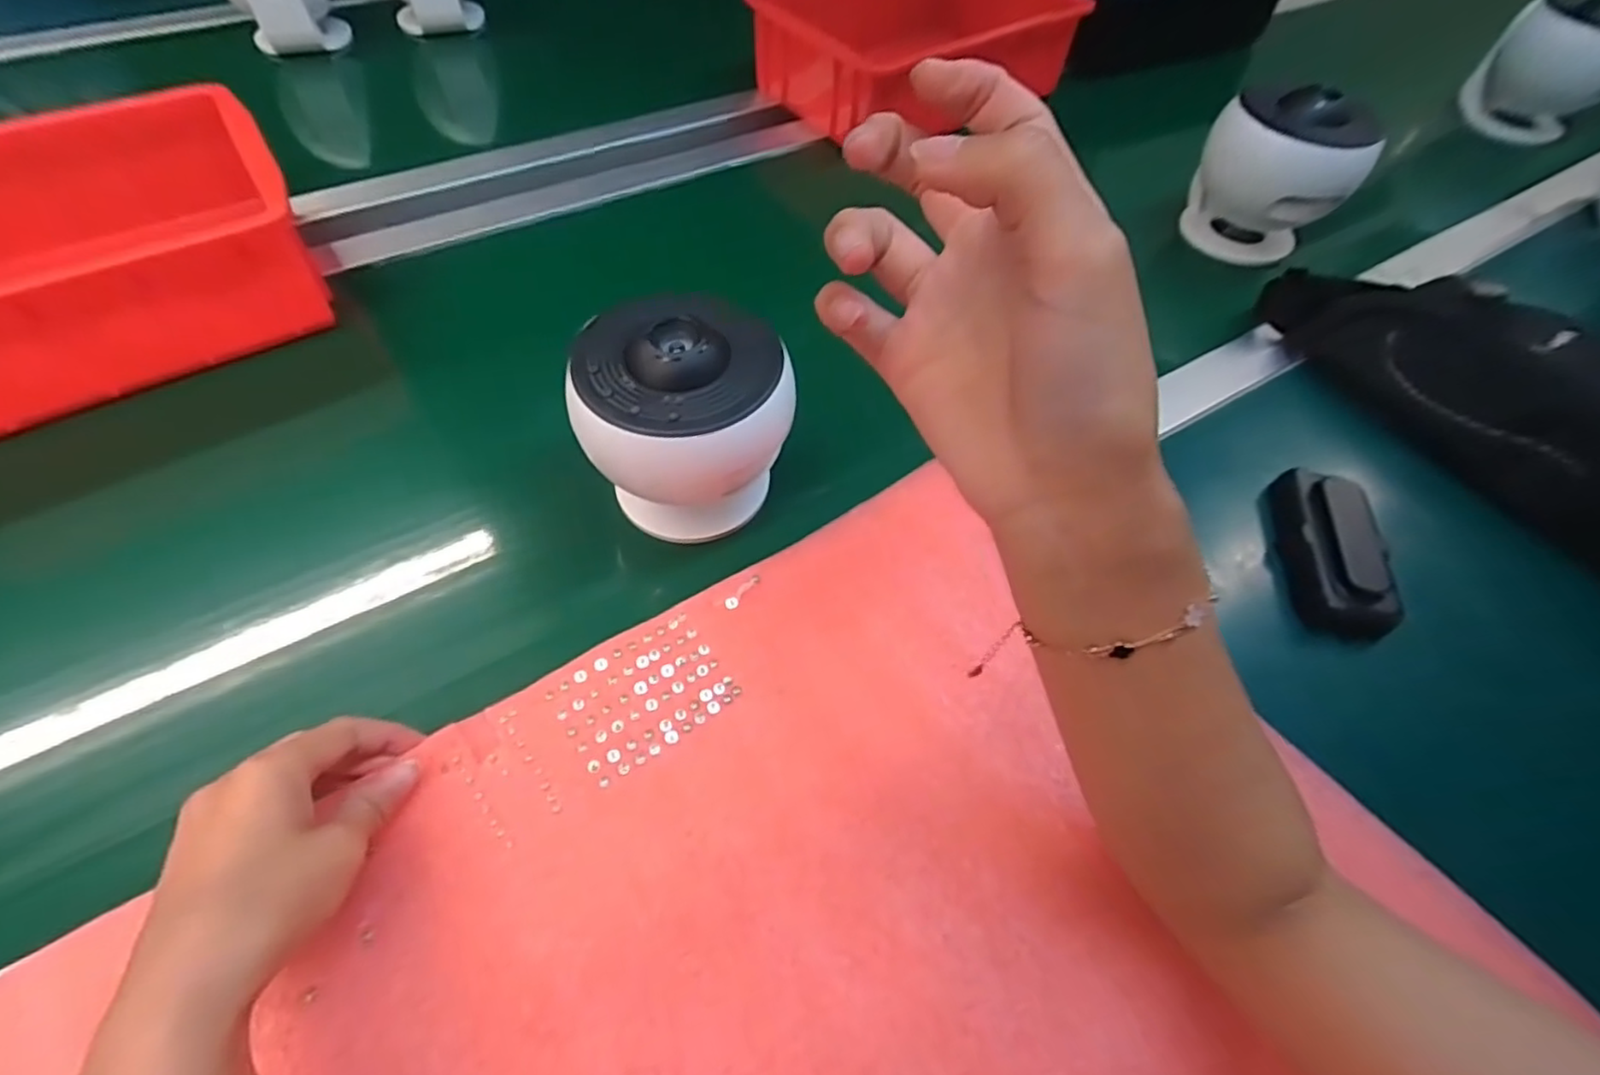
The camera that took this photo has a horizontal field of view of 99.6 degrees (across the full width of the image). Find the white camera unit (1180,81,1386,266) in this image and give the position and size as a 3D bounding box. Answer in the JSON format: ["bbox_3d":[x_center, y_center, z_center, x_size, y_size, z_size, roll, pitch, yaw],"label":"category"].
[{"bbox_3d":[0.406,-0.311,0.590,0.106,0.131,0.084,-7,55,-7],"label":"white camera unit"}]

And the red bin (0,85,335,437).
[{"bbox_3d":[-0.498,-0.184,0.448,0.298,0.087,0.225,-31,61,-21],"label":"red bin"}]

